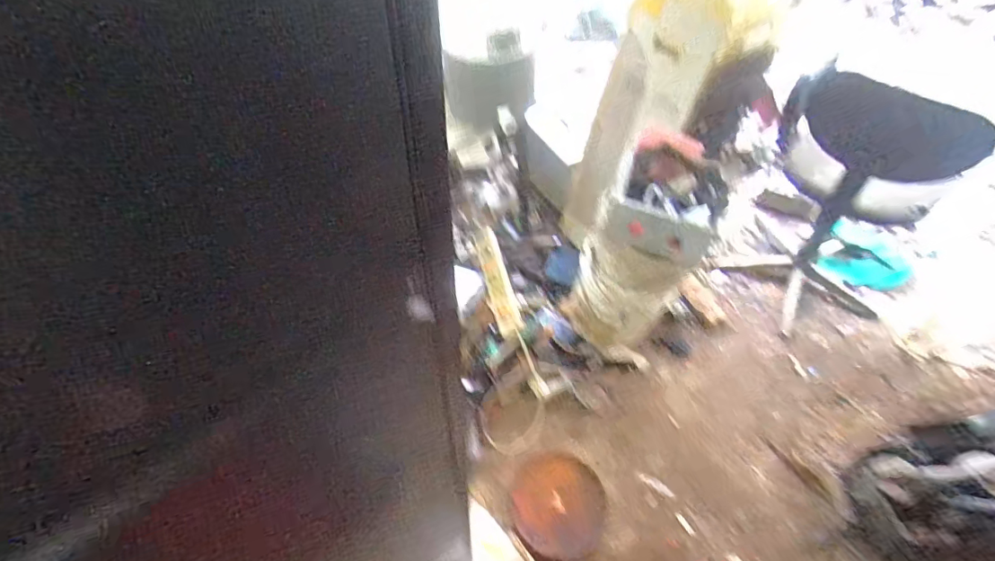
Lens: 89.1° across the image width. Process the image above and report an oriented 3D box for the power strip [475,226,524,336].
[{"bbox_3d":[-0.001,-0.005,1.652,0.078,0.046,0.396,-19,66,5],"label":"power strip"}]

